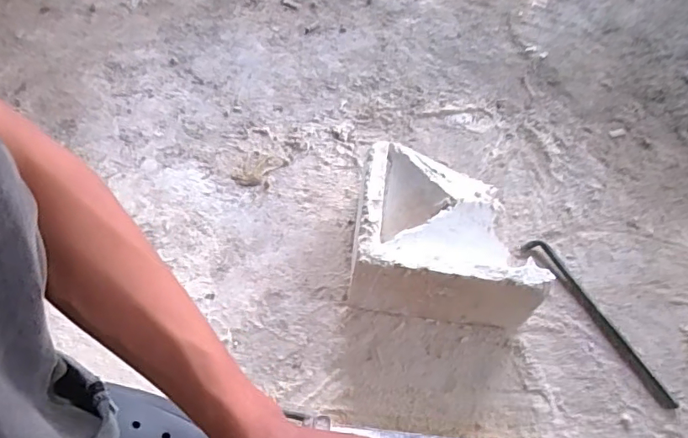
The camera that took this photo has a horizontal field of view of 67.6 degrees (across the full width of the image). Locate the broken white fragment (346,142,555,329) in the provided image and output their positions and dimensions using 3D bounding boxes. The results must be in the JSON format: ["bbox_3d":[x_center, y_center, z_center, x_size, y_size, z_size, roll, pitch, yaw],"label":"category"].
[{"bbox_3d":[0.111,0.019,0.591,0.191,0.105,0.167,8,56,0],"label":"broken white fragment"}]

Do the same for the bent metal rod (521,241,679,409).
[{"bbox_3d":[0.296,0.114,0.600,0.027,0.010,0.229,-26,62,-20],"label":"bent metal rod"}]

